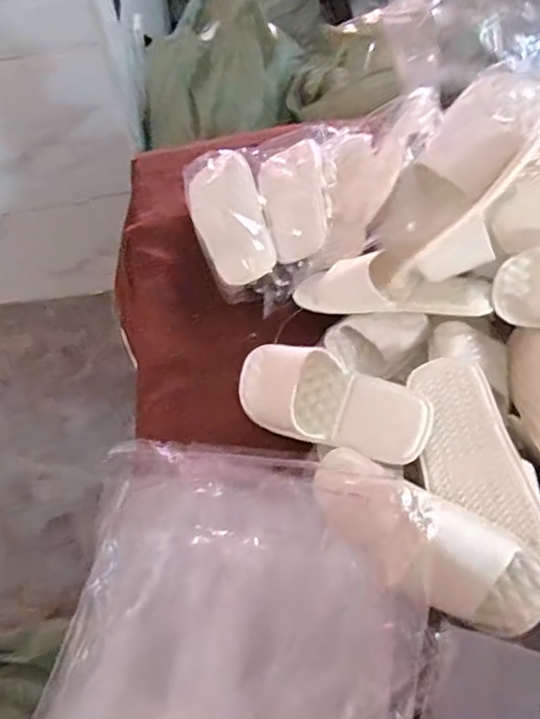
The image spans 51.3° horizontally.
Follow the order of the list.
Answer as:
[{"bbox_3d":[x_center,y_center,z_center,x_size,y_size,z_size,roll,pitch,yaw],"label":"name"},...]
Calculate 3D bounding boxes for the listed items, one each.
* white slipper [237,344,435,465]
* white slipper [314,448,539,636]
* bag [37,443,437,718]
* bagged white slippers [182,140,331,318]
[{"bbox_3d":[0.066,0.048,0.656,0.239,0.042,0.102,19,82,31],"label":"white slipper"},{"bbox_3d":[0.146,0.171,0.542,0.239,0.077,0.099,31,66,20],"label":"white slipper"},{"bbox_3d":[-0.032,0.269,0.491,0.314,0.068,0.386,9,61,9],"label":"bag"},{"bbox_3d":[-0.007,-0.220,0.824,0.211,0.066,0.327,-15,60,-4],"label":"bagged white slippers"}]

